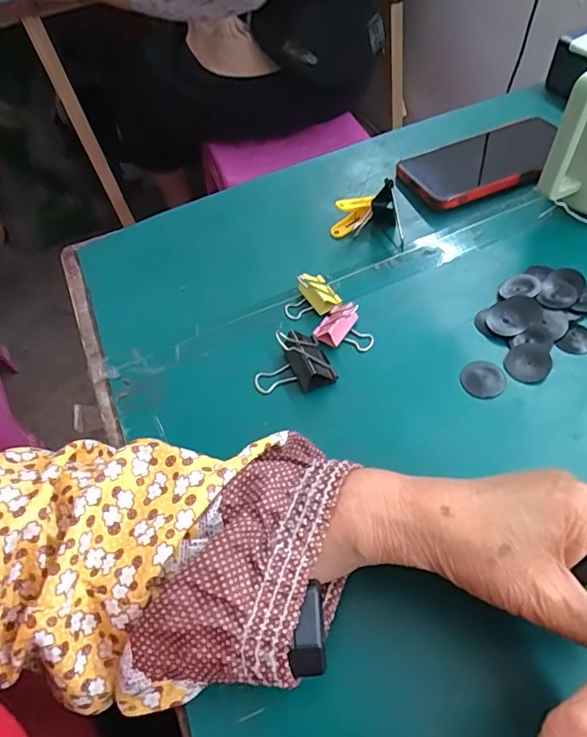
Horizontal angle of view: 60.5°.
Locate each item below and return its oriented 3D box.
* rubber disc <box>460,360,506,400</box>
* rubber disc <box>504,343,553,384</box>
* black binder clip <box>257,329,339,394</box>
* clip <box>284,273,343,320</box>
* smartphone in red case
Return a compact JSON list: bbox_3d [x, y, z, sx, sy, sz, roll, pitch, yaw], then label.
[{"bbox_3d":[0.127,0.007,0.335,0.029,0.004,0.028,-3,55,4],"label":"rubber disc"},{"bbox_3d":[0.158,-0.005,0.338,0.028,0.004,0.030,-3,55,4],"label":"rubber disc"},{"bbox_3d":[-0.002,-0.007,0.338,0.054,0.036,0.040,-23,56,-10],"label":"black binder clip"},{"bbox_3d":[0.013,-0.055,0.376,0.039,0.024,0.028,-31,58,-16],"label":"clip"},{"bbox_3d":[0.179,-0.186,0.462,0.155,0.018,0.074,-17,55,-6],"label":"smartphone in red case"}]

